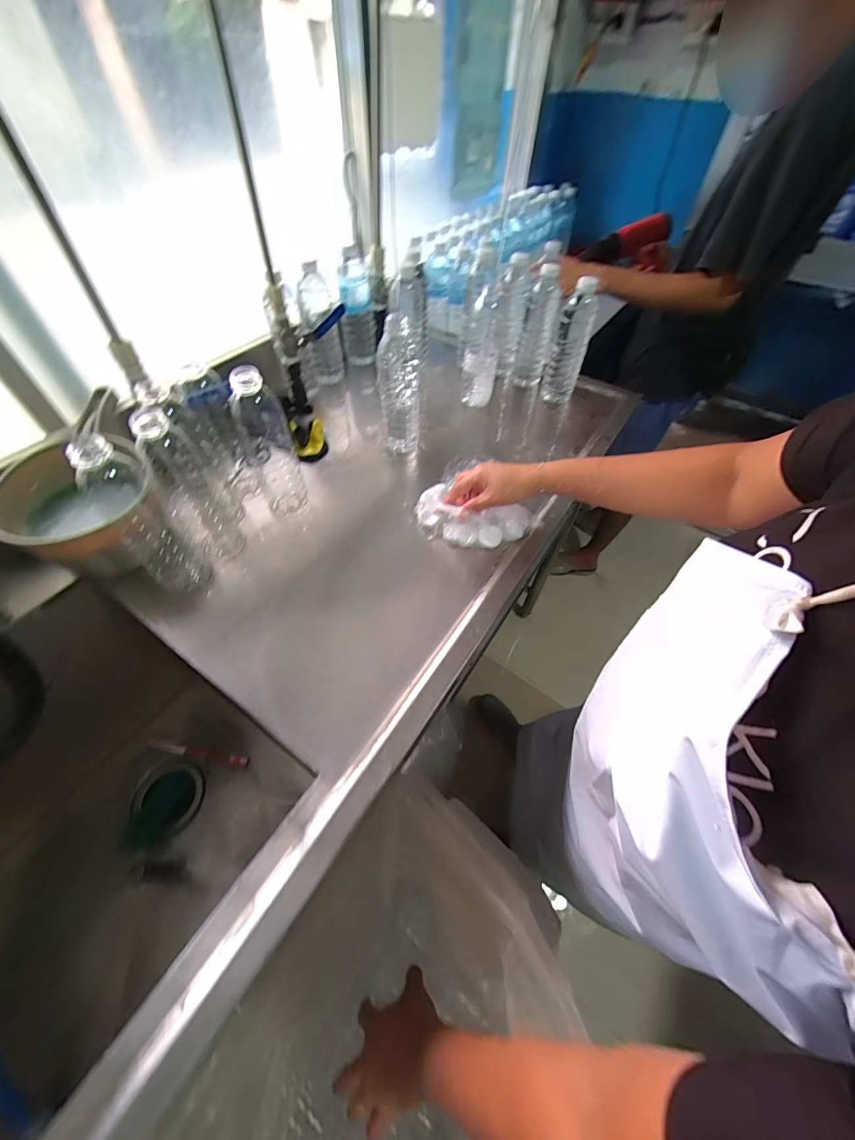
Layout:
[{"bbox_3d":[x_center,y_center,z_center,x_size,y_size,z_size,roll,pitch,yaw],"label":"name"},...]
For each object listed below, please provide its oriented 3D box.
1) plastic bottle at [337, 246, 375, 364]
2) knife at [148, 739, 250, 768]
[{"bbox_3d":[-0.142,-0.533,0.814,0.063,0.188,0.074,-3,53,-4],"label":"plastic bottle"},{"bbox_3d":[-0.417,0.334,0.729,0.183,0.019,0.017,9,54,5],"label":"knife"}]

